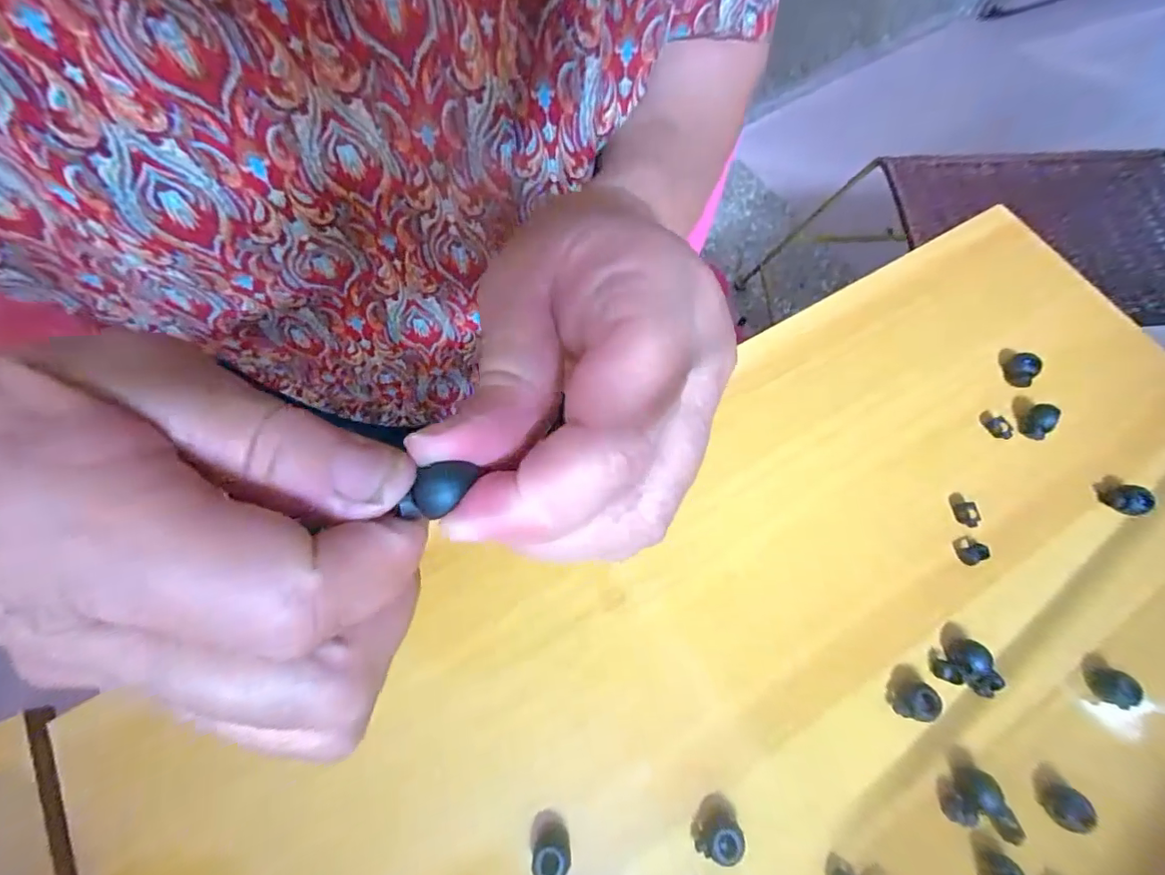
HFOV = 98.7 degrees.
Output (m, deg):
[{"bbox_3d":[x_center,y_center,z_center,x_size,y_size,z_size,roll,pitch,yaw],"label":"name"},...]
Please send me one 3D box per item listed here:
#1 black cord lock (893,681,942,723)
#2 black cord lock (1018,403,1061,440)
[{"bbox_3d":[0.151,0.120,0.228,0.016,0.011,0.016,1,69,-1],"label":"black cord lock"},{"bbox_3d":[0.256,-0.008,0.282,0.011,0.016,0.021,36,72,12],"label":"black cord lock"}]

